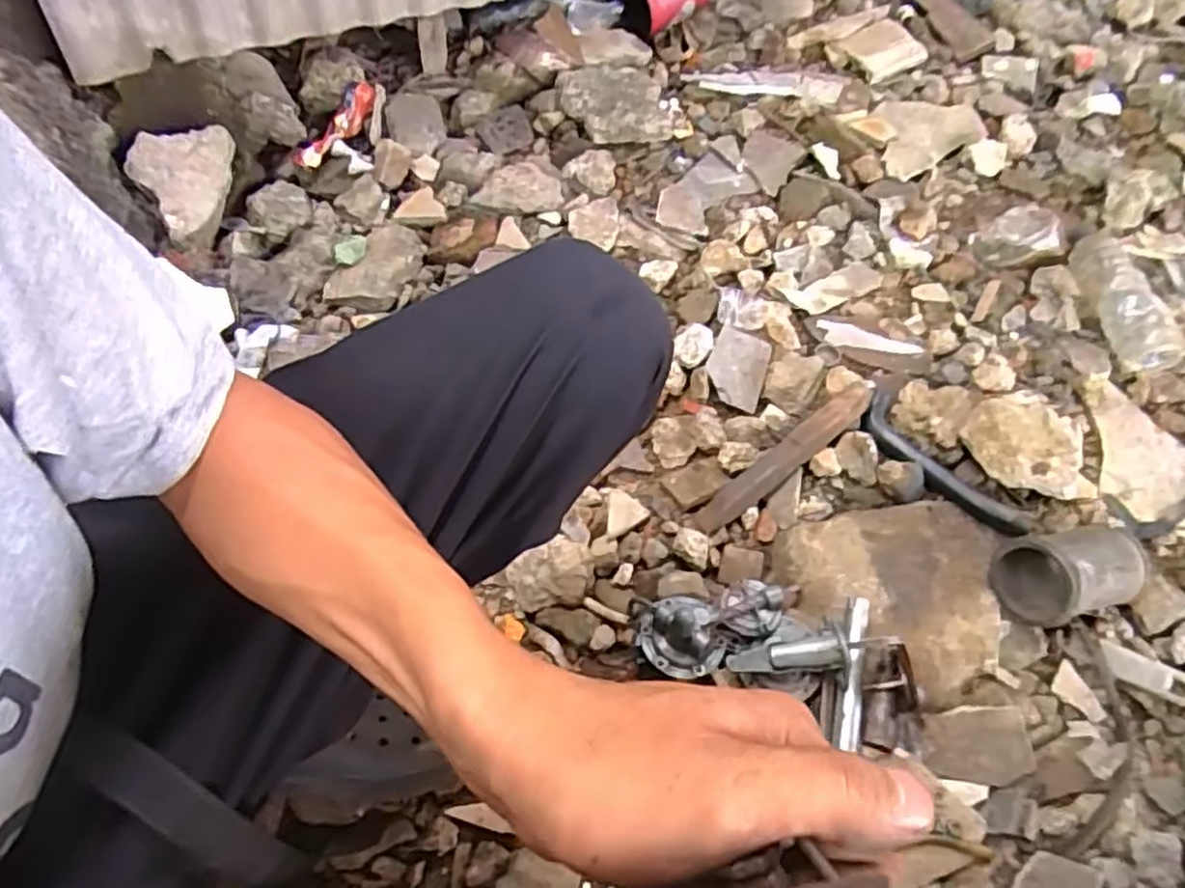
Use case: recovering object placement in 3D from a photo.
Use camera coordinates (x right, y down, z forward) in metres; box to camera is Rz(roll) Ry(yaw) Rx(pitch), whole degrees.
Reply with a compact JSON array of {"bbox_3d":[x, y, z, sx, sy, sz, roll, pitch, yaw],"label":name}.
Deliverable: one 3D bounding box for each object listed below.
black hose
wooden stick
[{"bbox_3d":[0.364,0.023,0.777,0.054,0.029,0.201,-30,66,-17],"label":"black hose"},{"bbox_3d":[0.203,0.013,0.775,0.232,0.025,0.033,-39,67,-2],"label":"wooden stick"}]

